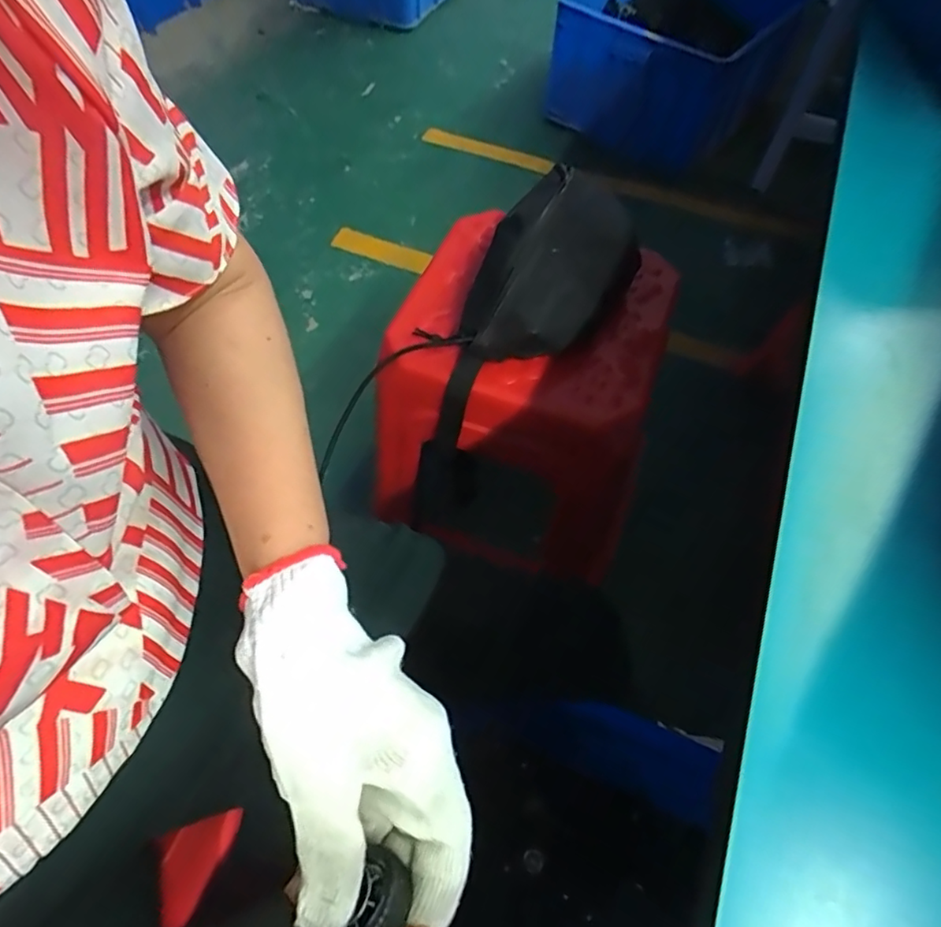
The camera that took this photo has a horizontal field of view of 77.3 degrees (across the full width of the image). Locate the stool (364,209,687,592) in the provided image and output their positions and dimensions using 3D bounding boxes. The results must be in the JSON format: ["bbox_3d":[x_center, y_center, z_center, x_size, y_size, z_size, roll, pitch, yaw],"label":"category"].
[{"bbox_3d":[0.060,-0.087,0.684,0.277,0.221,0.345,15,57,8],"label":"stool"}]

